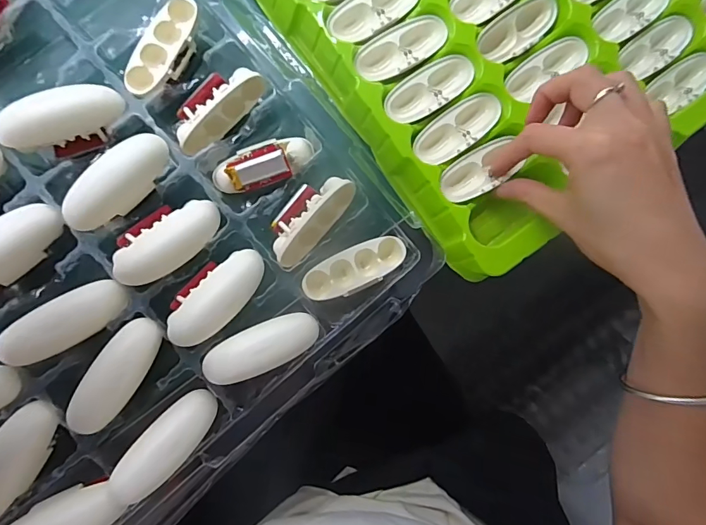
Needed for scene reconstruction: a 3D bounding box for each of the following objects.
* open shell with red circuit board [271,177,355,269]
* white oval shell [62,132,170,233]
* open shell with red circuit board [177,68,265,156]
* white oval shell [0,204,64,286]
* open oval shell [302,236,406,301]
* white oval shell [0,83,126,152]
[{"bbox_3d":[-0.028,-0.028,0.267,0.030,0.019,0.062,41,83,-2],"label":"open shell with red circuit board"},{"bbox_3d":[-0.133,-0.046,0.244,0.025,0.016,0.065,44,83,-1],"label":"white oval shell"},{"bbox_3d":[-0.085,-0.096,0.266,0.062,0.020,0.026,-44,91,-7],"label":"open shell with red circuit board"},{"bbox_3d":[-0.193,-0.007,0.240,0.026,0.019,0.065,44,69,-2],"label":"white oval shell"},{"bbox_3d":[0.001,0.004,0.269,0.065,0.014,0.025,-25,89,-7],"label":"open oval shell"},{"bbox_3d":[-0.165,-0.084,0.245,0.064,0.011,0.025,-14,88,-7],"label":"white oval shell"}]

